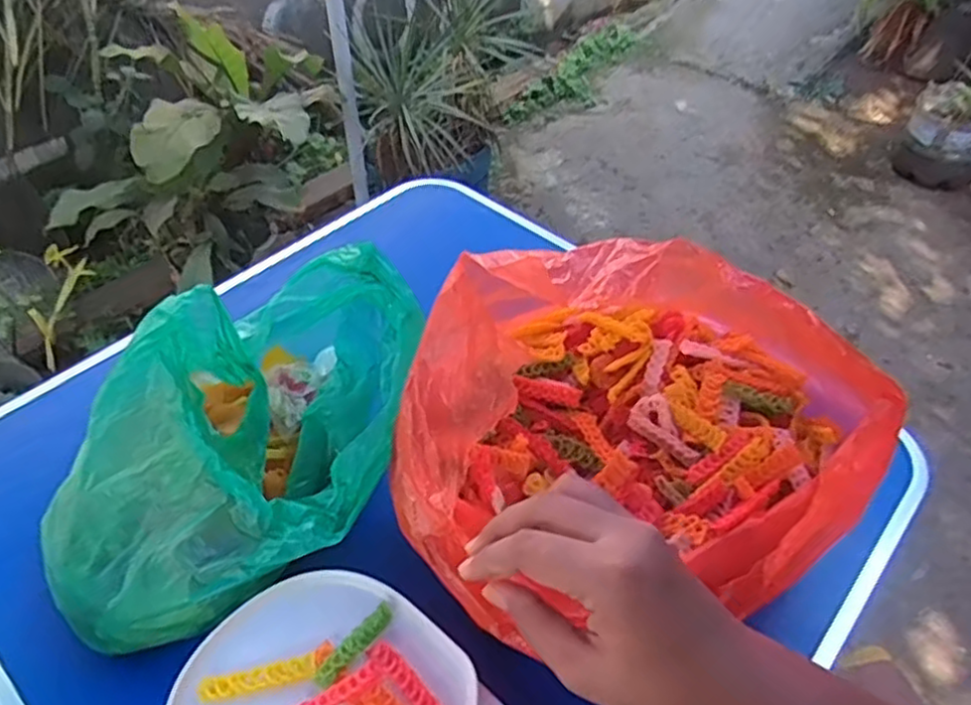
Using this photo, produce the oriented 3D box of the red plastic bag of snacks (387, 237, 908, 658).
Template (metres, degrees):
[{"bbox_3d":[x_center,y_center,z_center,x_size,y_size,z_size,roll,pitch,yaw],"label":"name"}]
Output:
[{"bbox_3d":[0.095,0.010,0.431,0.279,0.162,0.222,5,45,4],"label":"red plastic bag of snacks"}]

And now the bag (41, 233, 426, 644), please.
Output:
[{"bbox_3d":[-0.161,0.046,0.455,0.181,0.136,0.268,23,49,21],"label":"bag"}]

